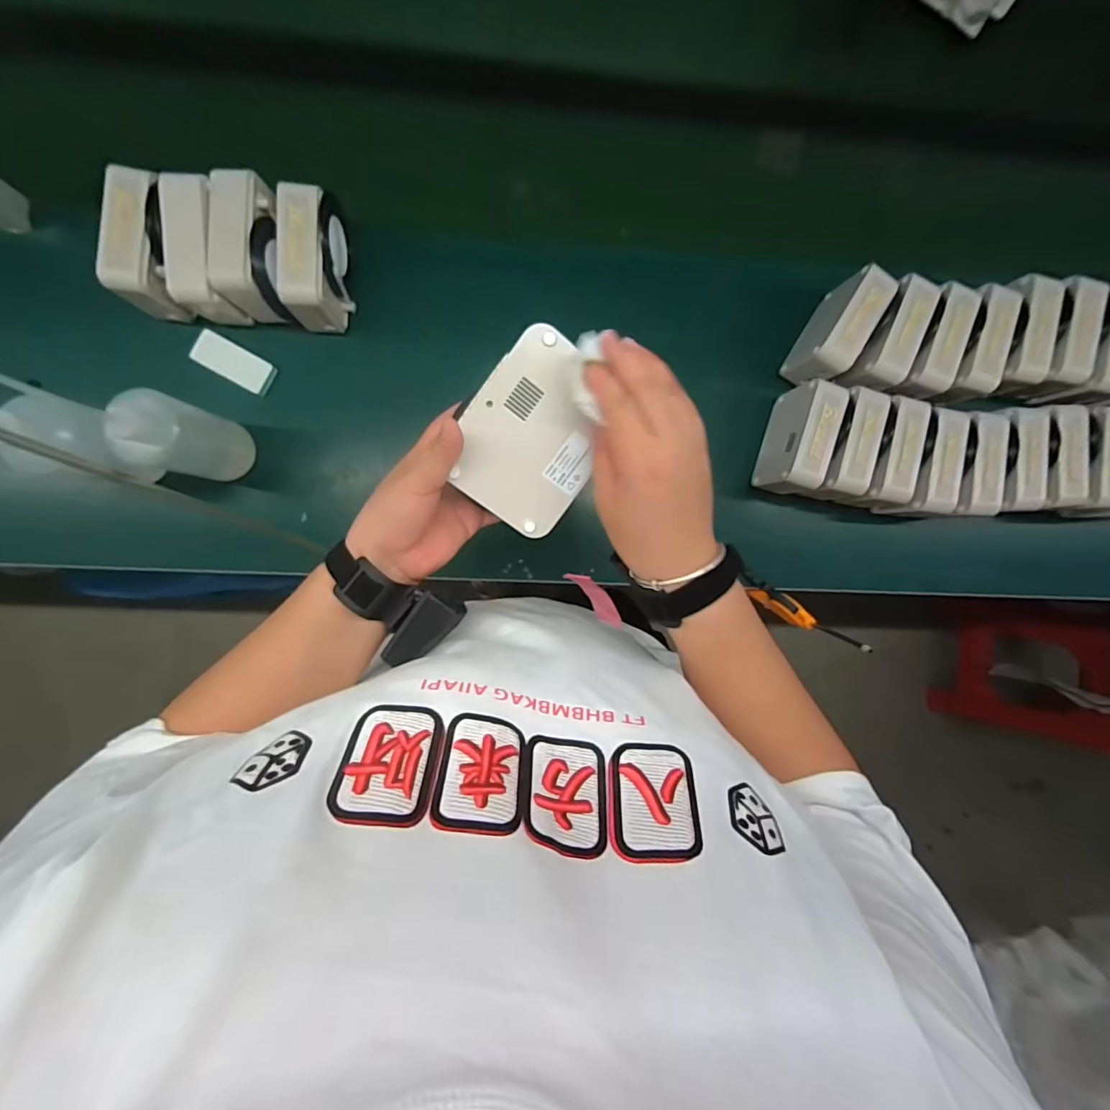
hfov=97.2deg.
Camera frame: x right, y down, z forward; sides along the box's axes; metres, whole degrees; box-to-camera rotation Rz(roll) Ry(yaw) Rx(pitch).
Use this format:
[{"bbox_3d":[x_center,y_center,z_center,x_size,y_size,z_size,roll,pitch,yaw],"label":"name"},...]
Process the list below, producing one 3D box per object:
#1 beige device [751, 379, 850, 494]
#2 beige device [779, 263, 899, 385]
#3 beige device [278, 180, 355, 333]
[{"bbox_3d":[0.307,-0.142,0.618,0.050,0.091,0.127,18,90,-4],"label":"beige device"},{"bbox_3d":[0.353,-0.277,0.611,0.051,0.094,0.135,30,89,-4],"label":"beige device"},{"bbox_3d":[-0.273,-0.337,0.563,0.054,0.088,0.133,4,91,-4],"label":"beige device"}]

